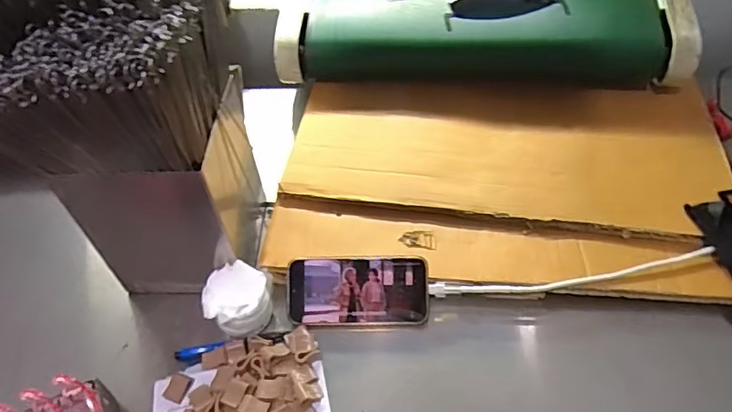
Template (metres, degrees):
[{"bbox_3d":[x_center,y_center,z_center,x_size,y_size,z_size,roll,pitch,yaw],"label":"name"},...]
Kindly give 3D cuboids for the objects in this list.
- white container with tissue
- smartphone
[{"bbox_3d":[-0.142,0.108,0.587,0.066,0.057,0.068,-2,49,2],"label":"white container with tissue"},{"bbox_3d":[-0.008,0.096,0.596,0.154,0.009,0.075,0,88,1],"label":"smartphone"}]

